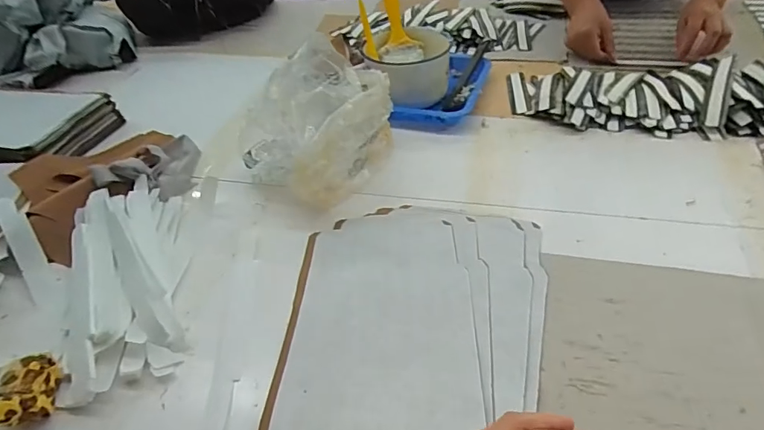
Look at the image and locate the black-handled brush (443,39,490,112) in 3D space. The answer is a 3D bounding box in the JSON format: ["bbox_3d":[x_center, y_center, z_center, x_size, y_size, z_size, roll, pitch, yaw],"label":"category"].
[{"bbox_3d":[0.146,-0.240,0.782,0.041,0.034,0.188,11,45,19],"label":"black-handled brush"}]

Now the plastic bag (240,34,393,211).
[{"bbox_3d":[-0.088,-0.124,0.616,0.171,0.140,0.165,21,48,28],"label":"plastic bag"}]

